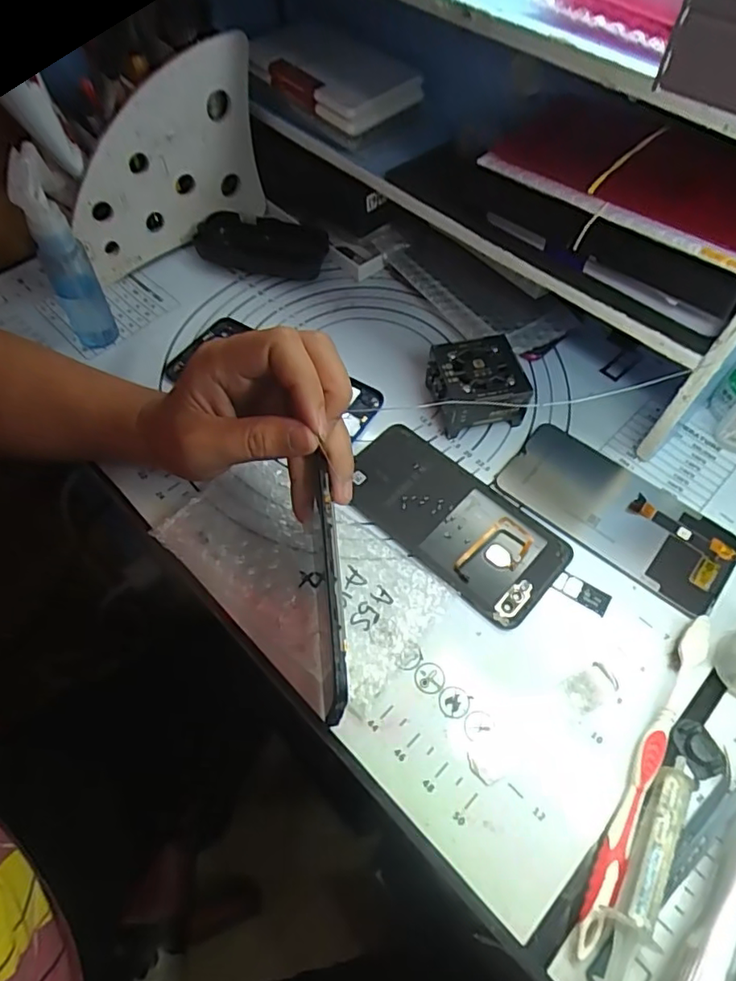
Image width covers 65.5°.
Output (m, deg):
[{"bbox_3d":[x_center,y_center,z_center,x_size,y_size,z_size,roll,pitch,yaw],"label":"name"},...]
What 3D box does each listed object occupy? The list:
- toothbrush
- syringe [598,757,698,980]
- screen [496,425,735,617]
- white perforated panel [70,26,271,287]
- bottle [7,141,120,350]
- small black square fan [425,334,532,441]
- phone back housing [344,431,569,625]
[{"bbox_3d":[0.142,0.141,0.291,0.013,0.014,0.174,30,61,16],"label":"toothbrush"},{"bbox_3d":[0.131,0.174,0.263,0.027,0.023,0.104,28,61,15],"label":"syringe"},{"bbox_3d":[0.164,0.014,0.379,0.147,0.005,0.069,37,63,19],"label":"screen"},{"bbox_3d":[-0.156,-0.253,0.446,0.168,0.126,0.017,-36,63,-16],"label":"white perforated panel"},{"bbox_3d":[-0.206,-0.154,0.390,0.035,0.140,0.027,-30,63,-20],"label":"bottle"},{"bbox_3d":[0.076,-0.073,0.409,0.063,0.039,0.059,-10,60,-7],"label":"small black square fan"},{"bbox_3d":[0.053,0.017,0.370,0.149,0.004,0.073,39,64,20],"label":"phone back housing"}]

